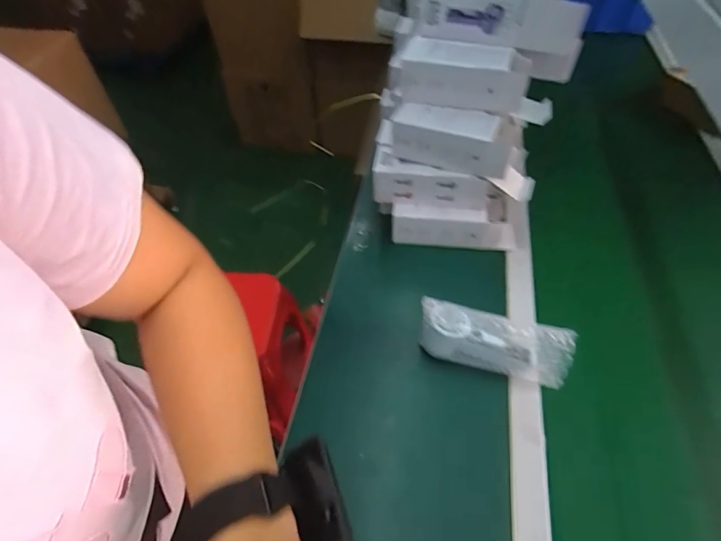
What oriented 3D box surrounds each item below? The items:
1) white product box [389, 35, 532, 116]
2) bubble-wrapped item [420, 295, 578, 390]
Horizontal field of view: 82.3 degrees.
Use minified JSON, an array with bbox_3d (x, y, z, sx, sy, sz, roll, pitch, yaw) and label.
[{"bbox_3d":[0.161,-0.314,0.667,0.204,0.070,0.095,16,53,15],"label":"white product box"},{"bbox_3d":[0.187,0.103,0.591,0.202,0.090,0.030,13,27,12],"label":"bubble-wrapped item"}]

